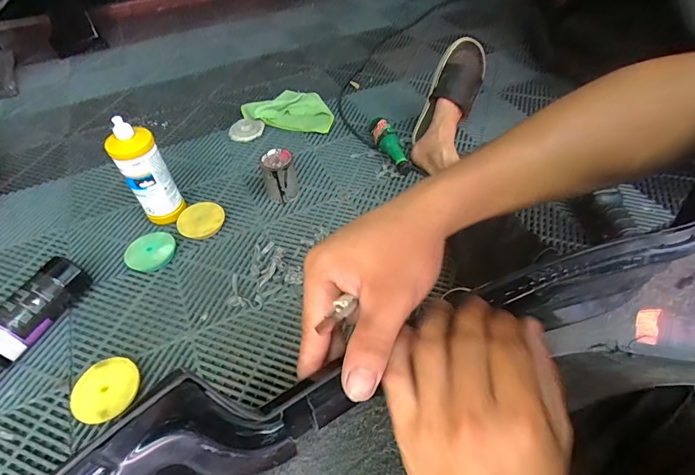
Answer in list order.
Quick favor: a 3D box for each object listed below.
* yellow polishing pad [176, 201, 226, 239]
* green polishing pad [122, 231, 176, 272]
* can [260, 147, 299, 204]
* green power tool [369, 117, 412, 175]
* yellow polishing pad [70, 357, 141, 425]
[{"bbox_3d":[-0.317,-0.041,0.837,0.092,0.018,0.087,0,63,-15],"label":"yellow polishing pad"},{"bbox_3d":[-0.399,0.030,0.792,0.081,0.034,0.096,31,57,24],"label":"green polishing pad"},{"bbox_3d":[-0.151,-0.136,0.878,0.071,0.105,0.075,-1,50,1],"label":"can"},{"bbox_3d":[0.108,-0.229,0.966,0.060,0.057,0.181,-20,65,-15],"label":"green power tool"},{"bbox_3d":[-0.383,0.243,0.613,0.107,0.036,0.095,4,50,4],"label":"yellow polishing pad"}]

